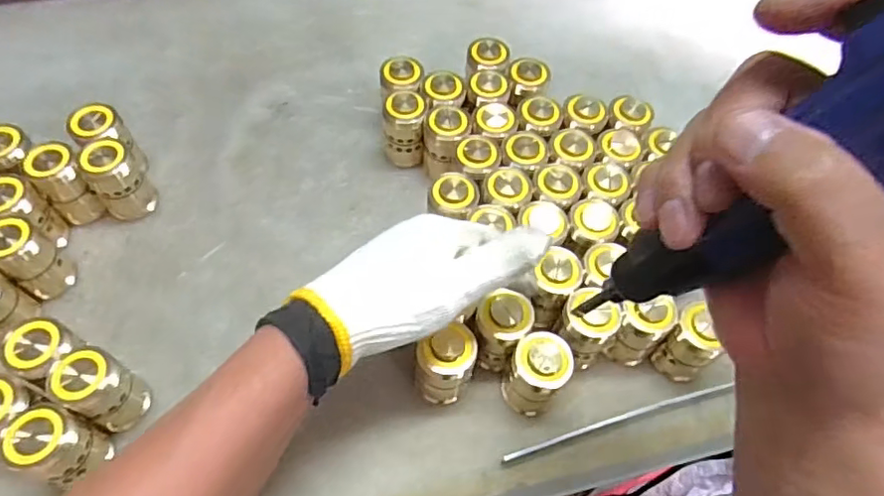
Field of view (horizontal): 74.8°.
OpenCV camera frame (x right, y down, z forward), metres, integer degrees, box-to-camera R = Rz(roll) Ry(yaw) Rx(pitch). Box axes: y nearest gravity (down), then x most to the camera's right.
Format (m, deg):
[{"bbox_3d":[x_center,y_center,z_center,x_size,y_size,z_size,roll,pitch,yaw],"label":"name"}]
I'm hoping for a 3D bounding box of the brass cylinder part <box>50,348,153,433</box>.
[{"bbox_3d":[-0.220,0.093,0.377,0.035,0.060,0.034,2,58,-3],"label":"brass cylinder part"}]

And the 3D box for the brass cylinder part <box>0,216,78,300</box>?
[{"bbox_3d":[-0.303,0.005,0.426,0.035,0.063,0.036,-38,67,-24],"label":"brass cylinder part"}]

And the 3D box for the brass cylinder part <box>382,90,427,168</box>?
[{"bbox_3d":[-0.032,-0.100,0.504,0.035,0.071,0.028,0,58,-4],"label":"brass cylinder part"}]

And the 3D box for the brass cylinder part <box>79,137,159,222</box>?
[{"bbox_3d":[-0.259,-0.053,0.462,0.039,0.063,0.033,-27,63,-19],"label":"brass cylinder part"}]

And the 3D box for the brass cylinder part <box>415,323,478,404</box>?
[{"bbox_3d":[0.002,0.082,0.398,0.037,0.062,0.036,2,58,-3],"label":"brass cylinder part"}]

